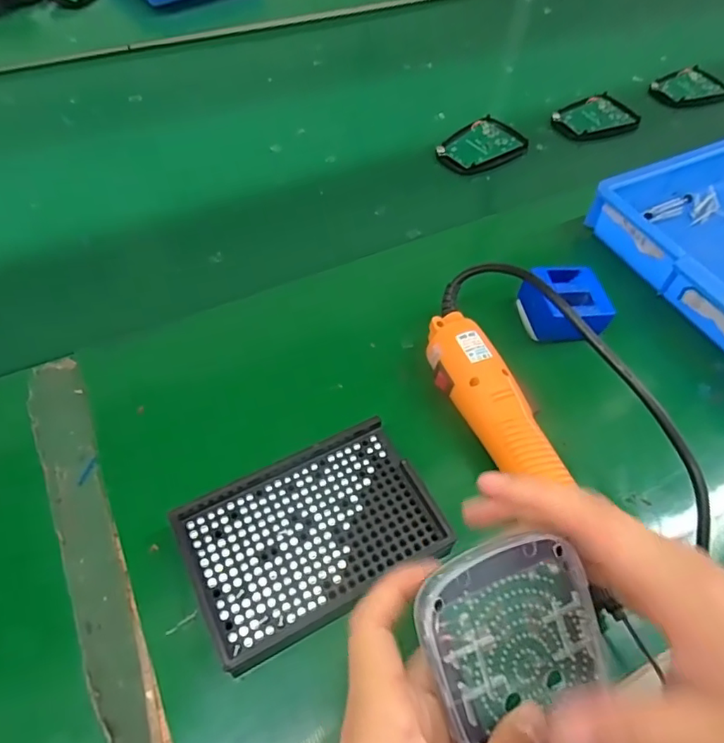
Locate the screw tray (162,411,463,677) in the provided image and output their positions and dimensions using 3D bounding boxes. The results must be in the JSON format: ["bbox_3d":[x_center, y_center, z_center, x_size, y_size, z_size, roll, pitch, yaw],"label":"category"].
[{"bbox_3d":[-0.027,0.092,0.312,0.135,0.023,0.094,-23,59,-18],"label":"screw tray"}]

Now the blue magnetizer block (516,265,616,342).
[{"bbox_3d":[0.154,-0.050,0.412,0.054,0.030,0.056,-5,56,-7],"label":"blue magnetizer block"}]

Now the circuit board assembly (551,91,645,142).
[{"bbox_3d":[0.256,-0.276,0.594,0.094,0.013,0.058,-28,61,-20],"label":"circuit board assembly"}]

